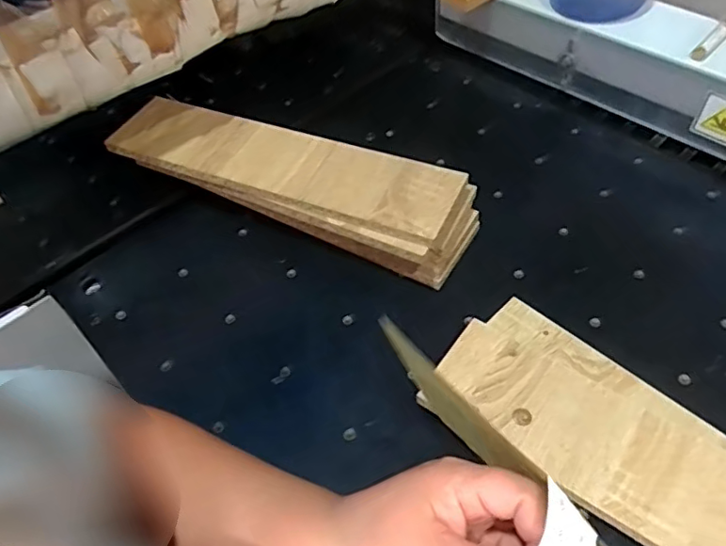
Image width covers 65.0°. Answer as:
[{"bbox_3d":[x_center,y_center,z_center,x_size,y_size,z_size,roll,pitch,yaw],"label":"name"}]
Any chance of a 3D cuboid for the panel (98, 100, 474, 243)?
[{"bbox_3d":[-0.089,-0.114,0.585,0.376,0.018,0.093,18,55,18],"label":"panel"}]

